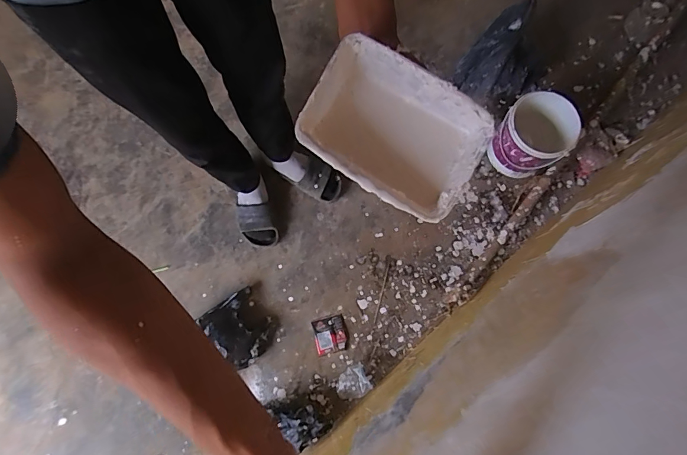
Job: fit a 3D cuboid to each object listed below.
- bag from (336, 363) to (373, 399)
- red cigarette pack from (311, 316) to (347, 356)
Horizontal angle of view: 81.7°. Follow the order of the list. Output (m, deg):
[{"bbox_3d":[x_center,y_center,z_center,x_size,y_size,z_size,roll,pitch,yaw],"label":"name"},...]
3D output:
[{"bbox_3d":[0.023,0.415,1.058,0.086,0.042,0.075,-25,79,-5],"label":"bag"},{"bbox_3d":[-0.036,0.302,1.117,0.092,0.005,0.097,-13,78,-3],"label":"red cigarette pack"}]

